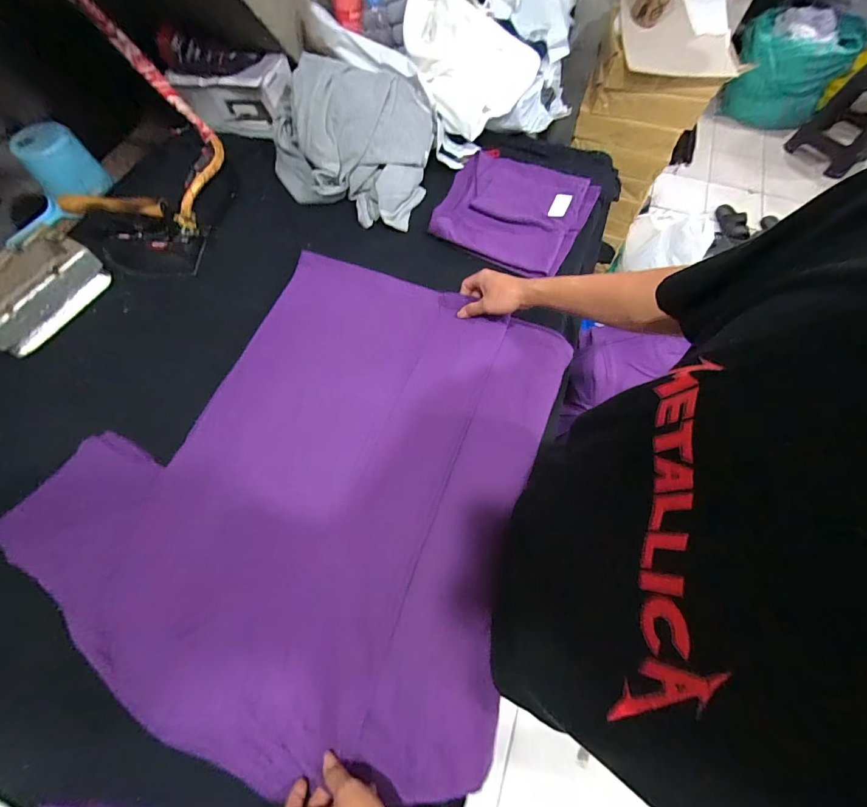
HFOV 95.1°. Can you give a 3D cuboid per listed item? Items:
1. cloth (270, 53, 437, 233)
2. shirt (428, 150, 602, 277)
[{"bbox_3d":[-0.159,-0.557,0.806,0.317,0.143,0.289,20,68,8],"label":"cloth"},{"bbox_3d":[0.167,-0.405,0.830,0.288,0.031,0.271,23,68,9],"label":"shirt"}]

